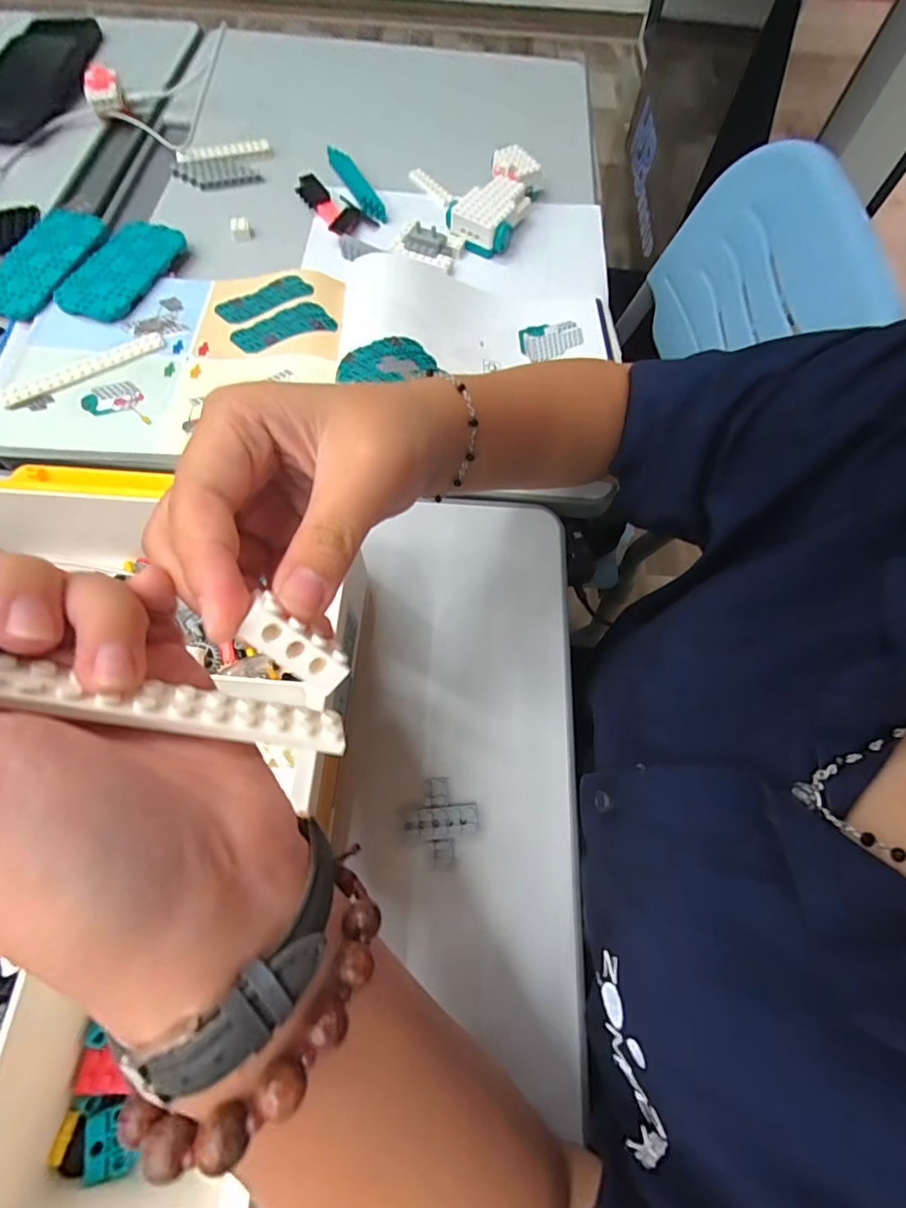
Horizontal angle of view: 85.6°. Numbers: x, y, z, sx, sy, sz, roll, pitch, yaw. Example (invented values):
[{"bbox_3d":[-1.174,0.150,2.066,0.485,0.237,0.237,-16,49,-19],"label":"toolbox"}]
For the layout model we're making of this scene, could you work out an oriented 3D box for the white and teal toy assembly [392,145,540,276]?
[{"bbox_3d":[0.018,-0.390,0.487,0.130,0.029,0.164,7,68,1],"label":"white and teal toy assembly"}]

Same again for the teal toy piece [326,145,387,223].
[{"bbox_3d":[-0.104,-0.440,0.510,0.013,0.023,0.120,-28,71,-14],"label":"teal toy piece"}]

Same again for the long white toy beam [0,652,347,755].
[{"bbox_3d":[-0.077,0.025,0.127,0.099,0.011,0.012,18,67,-21],"label":"long white toy beam"}]

